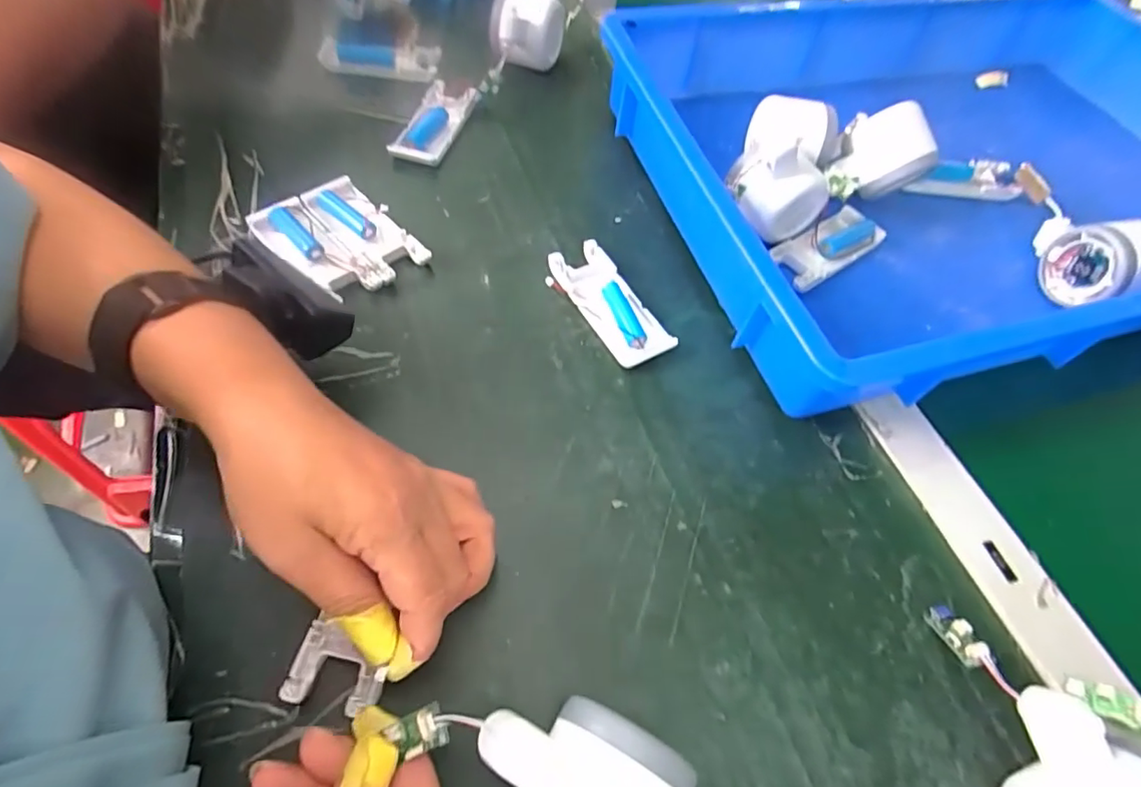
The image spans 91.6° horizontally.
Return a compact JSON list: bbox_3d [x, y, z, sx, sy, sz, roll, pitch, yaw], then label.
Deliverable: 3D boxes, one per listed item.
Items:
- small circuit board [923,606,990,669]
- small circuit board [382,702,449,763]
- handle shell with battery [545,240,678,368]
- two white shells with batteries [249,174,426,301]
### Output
[{"bbox_3d":[0.197,0.123,0.283,0.014,0.009,0.032,-6,30,-7],"label":"small circuit board"},{"bbox_3d":[-0.059,0.135,0.222,0.018,0.005,0.016,-17,61,-14],"label":"small circuit board"},{"bbox_3d":[0.025,-0.061,0.379,0.045,0.014,0.101,-28,64,-19],"label":"handle shell with battery"},{"bbox_3d":[-0.162,-0.106,0.390,0.079,0.022,0.100,-38,68,-23],"label":"two white shells with batteries"}]

